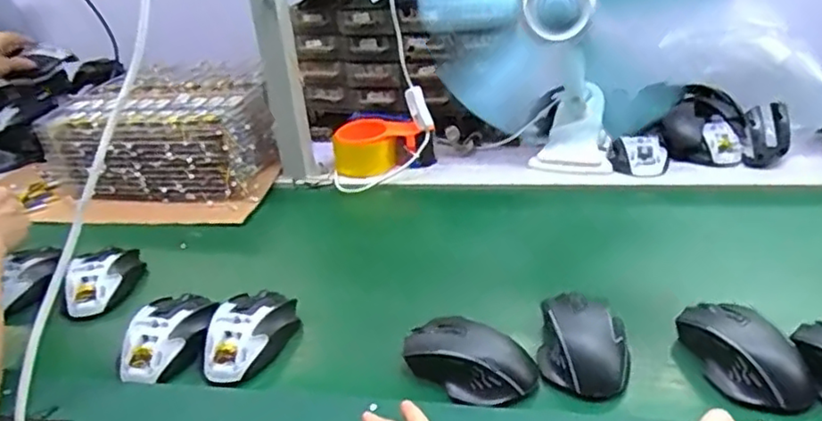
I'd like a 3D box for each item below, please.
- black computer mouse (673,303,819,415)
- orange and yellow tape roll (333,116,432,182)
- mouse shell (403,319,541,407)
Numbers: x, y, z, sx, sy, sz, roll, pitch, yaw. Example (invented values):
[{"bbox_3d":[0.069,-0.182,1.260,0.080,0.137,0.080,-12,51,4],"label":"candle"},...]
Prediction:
[{"bbox_3d":[0.268,0.113,0.520,0.061,0.036,0.110,-19,31,-20],"label":"black computer mouse"},{"bbox_3d":[-0.047,-0.091,0.927,0.132,0.062,0.075,-5,29,5],"label":"orange and yellow tape roll"},{"bbox_3d":[0.047,0.127,0.545,0.117,0.042,0.060,11,34,29],"label":"mouse shell"}]

